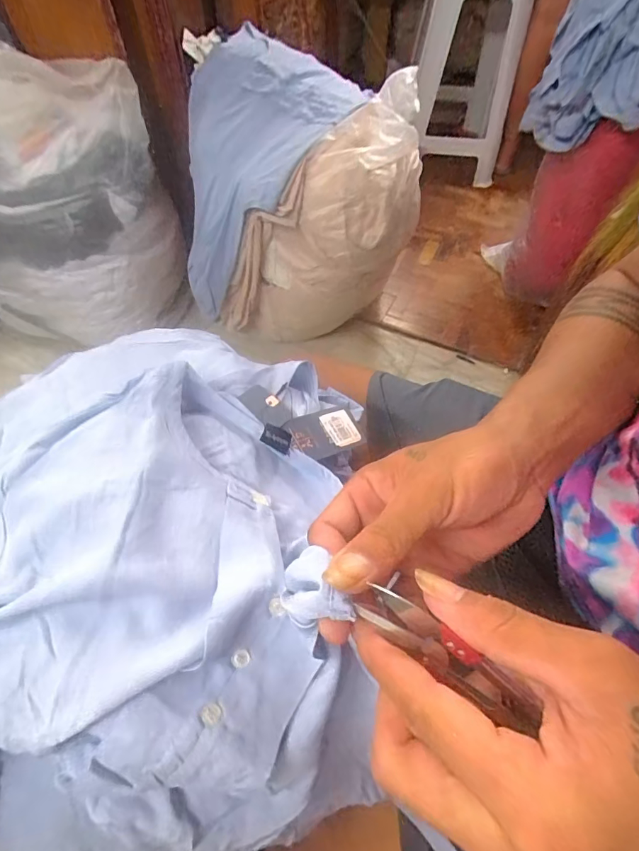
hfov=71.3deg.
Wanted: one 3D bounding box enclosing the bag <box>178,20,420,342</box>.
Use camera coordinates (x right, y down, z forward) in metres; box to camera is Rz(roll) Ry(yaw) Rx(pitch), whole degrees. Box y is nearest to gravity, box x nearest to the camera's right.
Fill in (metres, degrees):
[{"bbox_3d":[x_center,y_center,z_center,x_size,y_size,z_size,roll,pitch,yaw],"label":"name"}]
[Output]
[{"bbox_3d":[-0.044,-0.555,1.144,0.550,0.516,0.413,1,59,0],"label":"bag"}]

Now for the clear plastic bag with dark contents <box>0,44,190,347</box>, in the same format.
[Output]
[{"bbox_3d":[-0.653,-0.496,1.059,0.525,0.603,0.314,8,59,4],"label":"clear plastic bag with dark contents"}]

